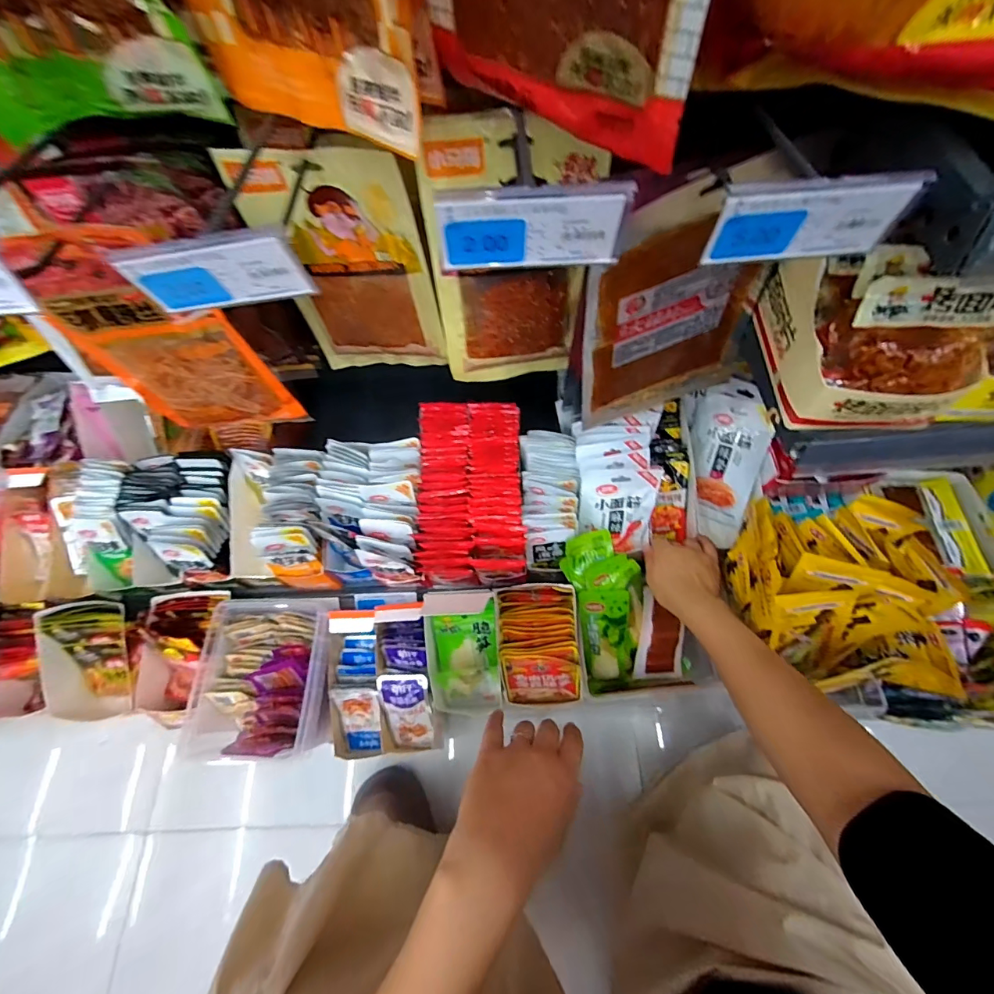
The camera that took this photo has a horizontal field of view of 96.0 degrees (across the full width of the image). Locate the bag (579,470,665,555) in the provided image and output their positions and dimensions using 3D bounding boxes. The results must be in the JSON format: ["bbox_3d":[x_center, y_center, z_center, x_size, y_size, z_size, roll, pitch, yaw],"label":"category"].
[{"bbox_3d":[0.167,0.022,0.601,0.101,0.138,0.016,-11,35,9],"label":"bag"}]

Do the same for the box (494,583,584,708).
[{"bbox_3d":[0.056,0.202,0.603,0.104,0.122,0.141,-7,65,0],"label":"box"}]

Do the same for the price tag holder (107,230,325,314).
[{"bbox_3d":[-0.157,-0.127,0.254,0.096,0.042,0.007,-4,65,1],"label":"price tag holder"}]

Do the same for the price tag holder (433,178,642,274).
[{"bbox_3d":[0.018,-0.144,0.240,0.098,0.043,0.008,-4,65,2],"label":"price tag holder"}]

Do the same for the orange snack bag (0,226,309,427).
[{"bbox_3d":[-0.296,-0.134,0.404,0.132,0.213,0.025,-1,65,3],"label":"orange snack bag"}]

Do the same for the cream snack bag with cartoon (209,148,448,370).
[{"bbox_3d":[-0.149,-0.228,0.477,0.163,0.244,0.016,5,65,6],"label":"cream snack bag with cartoon"}]

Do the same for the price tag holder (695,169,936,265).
[{"bbox_3d":[0.166,-0.148,0.240,0.096,0.042,0.007,-4,65,2],"label":"price tag holder"}]

